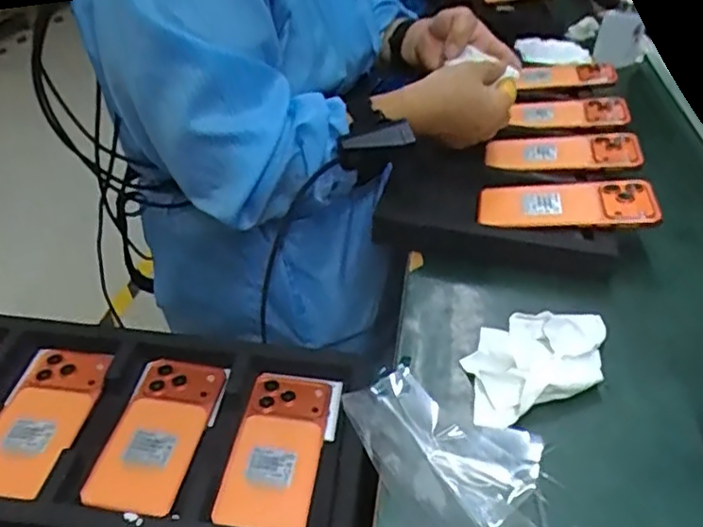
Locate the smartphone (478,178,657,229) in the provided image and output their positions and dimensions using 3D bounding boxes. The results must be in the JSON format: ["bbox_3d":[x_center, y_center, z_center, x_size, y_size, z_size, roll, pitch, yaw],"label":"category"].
[{"bbox_3d":[0.203,-0.057,0.615,0.159,0.009,0.070,0,43,13],"label":"smartphone"}]

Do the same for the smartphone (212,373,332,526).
[{"bbox_3d":[-0.065,0.162,0.567,0.076,0.012,0.161,7,38,2],"label":"smartphone"}]

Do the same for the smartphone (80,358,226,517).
[{"bbox_3d":[-0.170,0.150,0.576,0.077,0.017,0.158,8,38,4],"label":"smartphone"}]

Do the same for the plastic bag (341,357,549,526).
[{"bbox_3d":[0.076,0.132,0.412,0.098,0.024,0.176,-15,43,-24],"label":"plastic bag"}]

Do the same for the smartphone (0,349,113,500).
[{"bbox_3d":[-0.279,0.138,0.576,0.080,0.017,0.159,6,38,1],"label":"smartphone"}]

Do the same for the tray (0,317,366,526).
[{"bbox_3d":[-0.231,0.149,0.573,0.477,0.043,0.232,4,37,2],"label":"tray"}]

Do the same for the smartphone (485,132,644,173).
[{"bbox_3d":[0.224,-0.119,0.688,0.155,0.011,0.072,0,43,14],"label":"smartphone"}]

